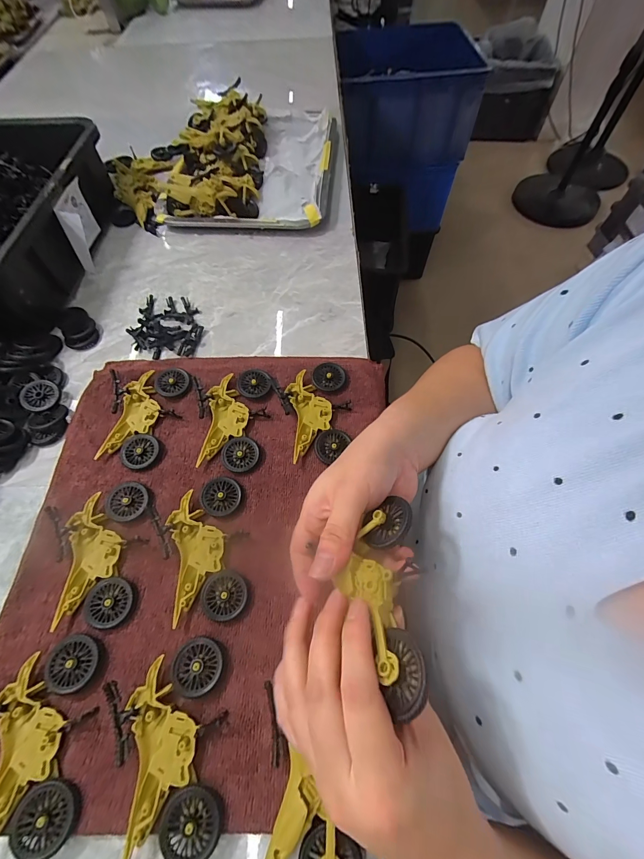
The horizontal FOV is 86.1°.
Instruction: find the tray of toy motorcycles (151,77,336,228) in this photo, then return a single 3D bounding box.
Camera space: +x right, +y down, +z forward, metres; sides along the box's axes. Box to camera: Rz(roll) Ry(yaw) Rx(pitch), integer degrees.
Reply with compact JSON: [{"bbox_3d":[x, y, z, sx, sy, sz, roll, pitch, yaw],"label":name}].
[{"bbox_3d":[-0.138,-0.464,0.579,0.308,0.065,0.350,3,62,3],"label":"tray of toy motorcycles"}]

